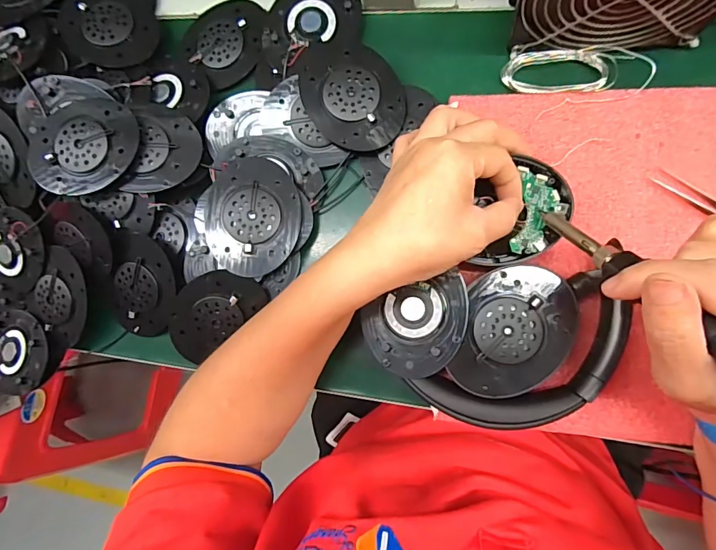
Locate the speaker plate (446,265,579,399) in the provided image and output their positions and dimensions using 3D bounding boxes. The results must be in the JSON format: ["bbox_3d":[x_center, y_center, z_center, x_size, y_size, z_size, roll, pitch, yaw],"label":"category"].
[{"bbox_3d":[0.098,0.037,0.264,0.065,0.007,0.085,23,90,12],"label":"speaker plate"}]

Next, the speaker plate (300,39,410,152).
[{"bbox_3d":[-0.004,-0.134,0.313,0.068,0.012,0.088,-45,79,5],"label":"speaker plate"}]

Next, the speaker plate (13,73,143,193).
[{"bbox_3d":[-0.213,-0.110,0.319,0.083,0.011,0.093,-18,84,3],"label":"speaker plate"}]

